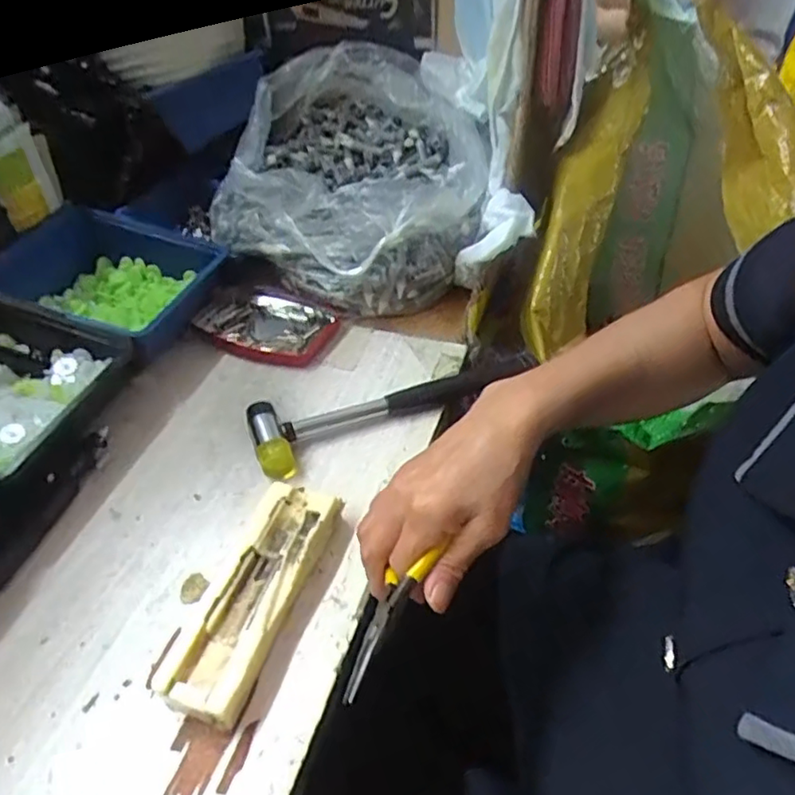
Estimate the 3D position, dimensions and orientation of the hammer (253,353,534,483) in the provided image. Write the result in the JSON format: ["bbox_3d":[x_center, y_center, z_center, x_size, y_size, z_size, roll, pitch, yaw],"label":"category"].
[{"bbox_3d":[-0.004,-0.006,0.472,0.227,0.023,0.059,-21,46,-20],"label":"hammer"}]

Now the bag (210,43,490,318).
[{"bbox_3d":[-0.034,-0.212,0.598,0.233,0.170,0.236,17,45,19],"label":"bag"}]

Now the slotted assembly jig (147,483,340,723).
[{"bbox_3d":[-0.079,0.112,0.352,0.046,0.024,0.139,12,44,14],"label":"slotted assembly jig"}]

